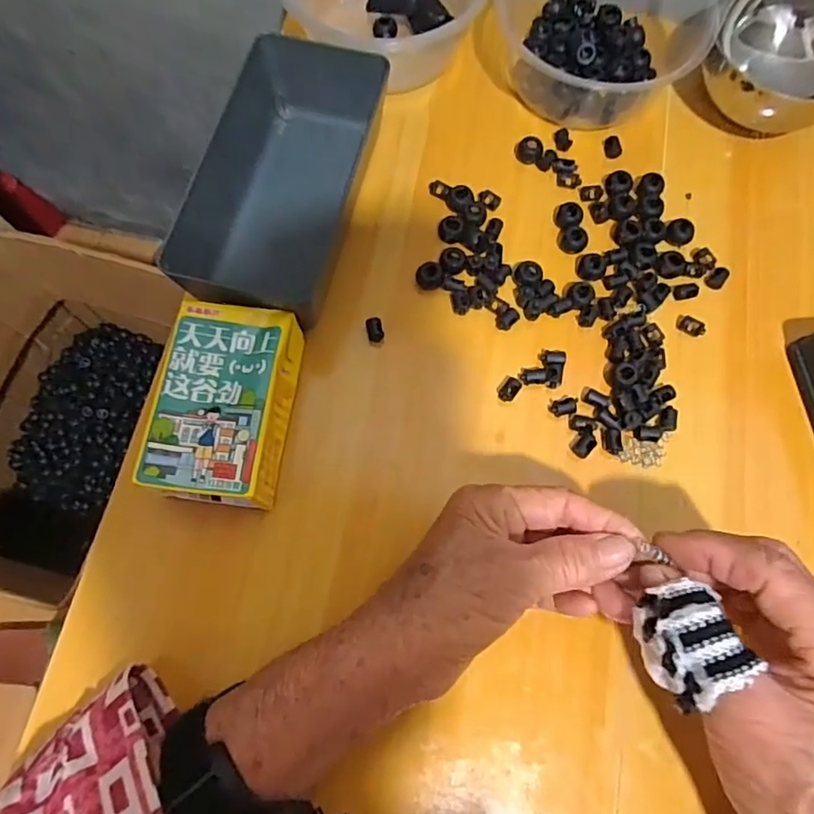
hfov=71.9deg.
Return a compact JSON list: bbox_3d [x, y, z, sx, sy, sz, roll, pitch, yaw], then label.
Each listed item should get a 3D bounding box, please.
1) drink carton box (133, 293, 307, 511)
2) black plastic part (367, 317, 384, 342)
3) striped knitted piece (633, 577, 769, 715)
[{"bbox_3d":[-0.100,-0.001,0.314,0.064,0.044,0.106,9,72,2],"label":"drink carton box"},{"bbox_3d":[-0.020,-0.048,0.352,0.010,0.008,0.015,-15,73,-6],"label":"black plastic part"},{"bbox_3d":[0.116,0.095,0.230,0.034,0.022,0.044,-17,73,-7],"label":"striped knitted piece"}]

